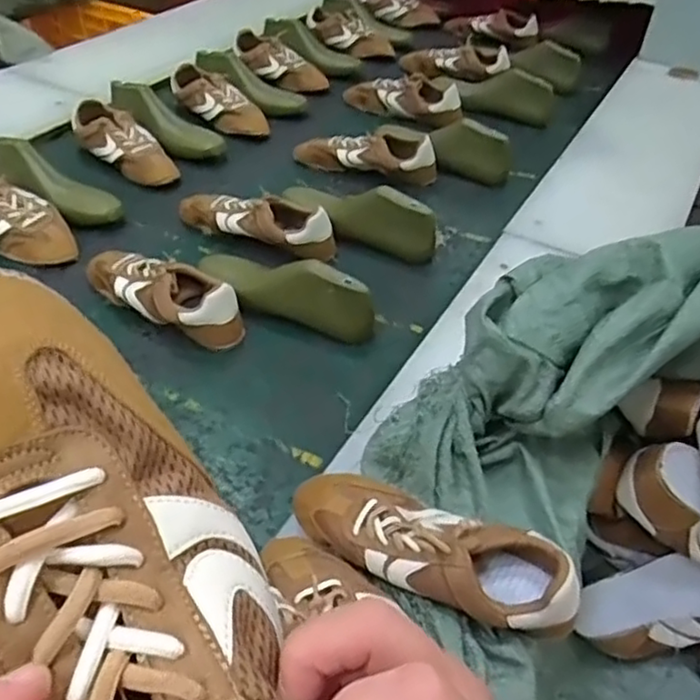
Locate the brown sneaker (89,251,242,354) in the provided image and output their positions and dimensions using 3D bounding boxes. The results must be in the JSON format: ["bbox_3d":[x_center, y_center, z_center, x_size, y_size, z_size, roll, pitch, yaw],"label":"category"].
[{"bbox_3d":[-0.249,-0.076,0.930,0.224,0.074,0.083,26,47,20],"label":"brown sneaker"}]

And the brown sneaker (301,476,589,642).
[{"bbox_3d":[0.068,0.169,0.601,0.255,0.078,0.106,26,47,20],"label":"brown sneaker"}]

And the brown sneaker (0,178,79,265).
[{"bbox_3d":[-0.516,-0.202,1.030,0.242,0.072,0.082,20,46,15],"label":"brown sneaker"}]

